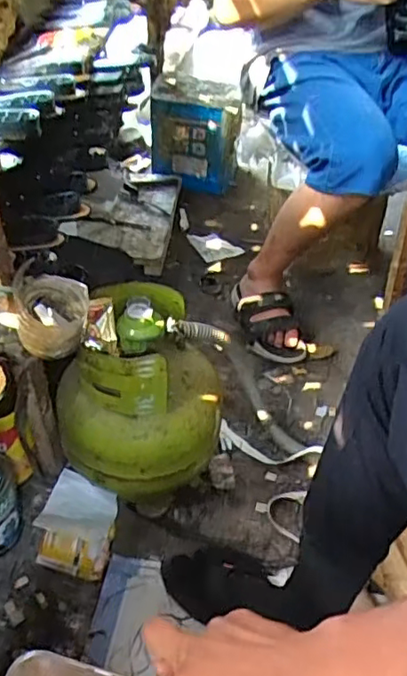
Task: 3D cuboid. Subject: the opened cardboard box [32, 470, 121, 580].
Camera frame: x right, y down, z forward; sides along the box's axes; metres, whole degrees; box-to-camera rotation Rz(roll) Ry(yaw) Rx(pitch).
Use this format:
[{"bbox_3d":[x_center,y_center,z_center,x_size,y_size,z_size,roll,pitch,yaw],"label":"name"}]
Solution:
[{"bbox_3d":[-0.192,0.276,0.897,0.115,0.035,0.159,6,41,6],"label":"opened cardboard box"}]

